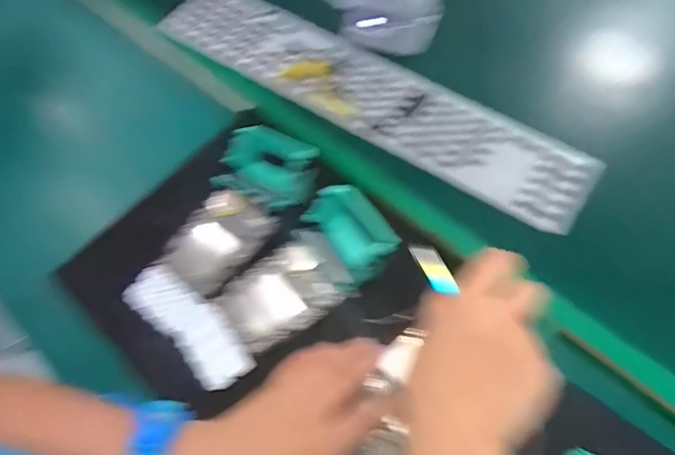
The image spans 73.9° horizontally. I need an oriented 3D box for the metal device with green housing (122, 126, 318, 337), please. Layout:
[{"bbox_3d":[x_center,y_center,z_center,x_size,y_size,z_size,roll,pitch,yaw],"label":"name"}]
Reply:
[{"bbox_3d":[-0.102,0.000,0.403,0.081,0.028,0.198,35,82,15],"label":"metal device with green housing"}]

